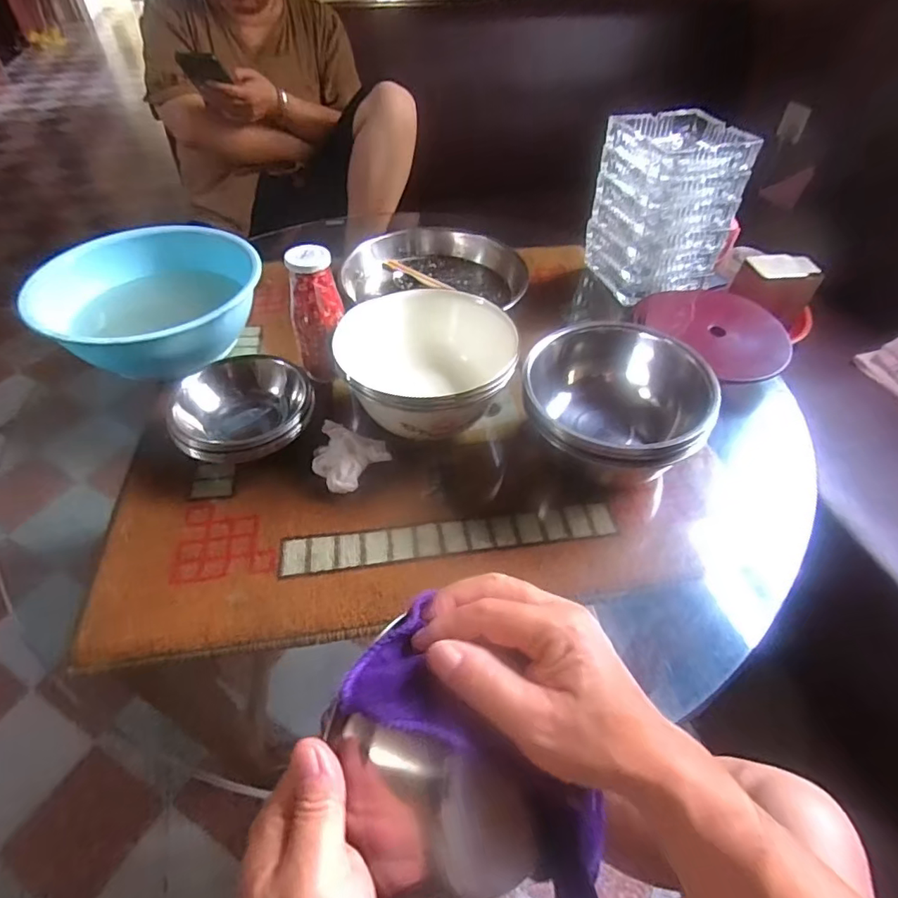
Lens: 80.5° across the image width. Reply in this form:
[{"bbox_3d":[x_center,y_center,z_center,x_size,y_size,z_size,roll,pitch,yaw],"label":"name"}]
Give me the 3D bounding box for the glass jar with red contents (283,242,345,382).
[{"bbox_3d":[-0.156,-0.158,0.631,0.059,0.148,0.051,-8,48,-9],"label":"glass jar with red contents"}]

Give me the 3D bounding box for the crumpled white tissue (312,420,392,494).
[{"bbox_3d":[-0.109,0.018,0.582,0.076,0.047,0.069,12,48,9],"label":"crumpled white tissue"}]

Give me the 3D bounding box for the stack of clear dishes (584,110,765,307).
[{"bbox_3d":[0.312,-0.363,0.789,0.157,0.199,0.170,-16,50,-16],"label":"stack of clear dishes"}]

